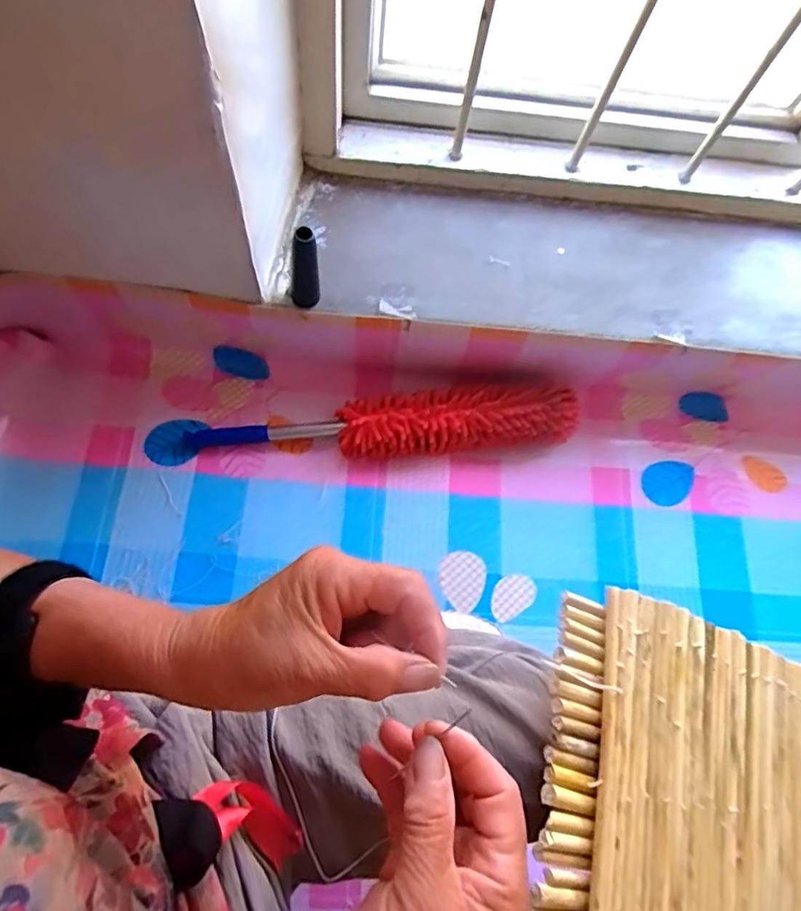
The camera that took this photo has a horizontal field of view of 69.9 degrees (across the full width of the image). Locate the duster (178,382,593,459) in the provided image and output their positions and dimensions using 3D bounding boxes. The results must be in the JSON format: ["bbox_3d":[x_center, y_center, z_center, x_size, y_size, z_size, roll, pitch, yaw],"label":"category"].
[{"bbox_3d":[-0.025,-0.054,0.852,0.570,0.078,0.104,0,70,-5],"label":"duster"}]

